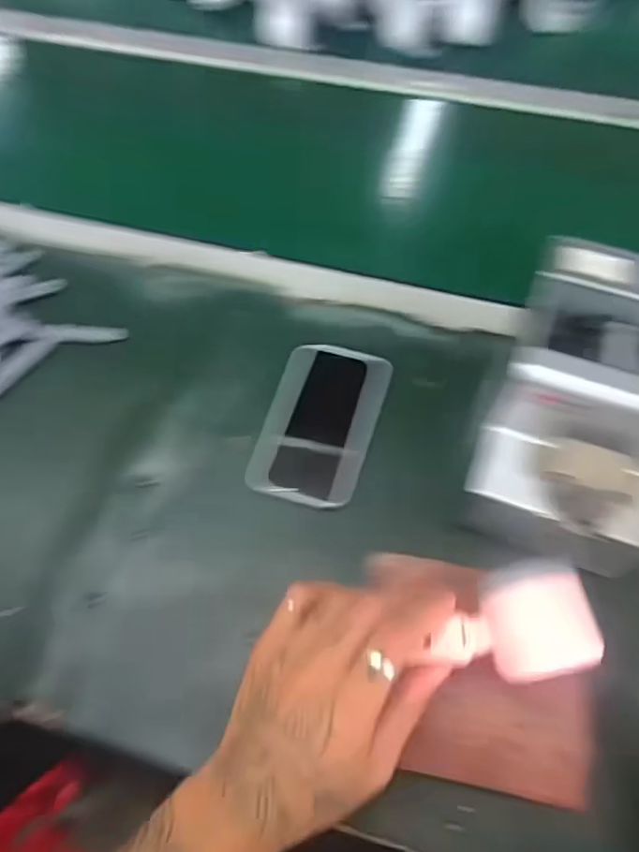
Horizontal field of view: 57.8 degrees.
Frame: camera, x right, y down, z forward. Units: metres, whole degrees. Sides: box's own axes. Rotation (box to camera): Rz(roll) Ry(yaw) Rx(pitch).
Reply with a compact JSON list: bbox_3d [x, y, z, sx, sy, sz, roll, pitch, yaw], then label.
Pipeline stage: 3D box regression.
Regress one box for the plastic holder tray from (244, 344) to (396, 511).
[{"bbox_3d":[0.001,-0.004,0.496,0.093,0.017,0.146,14,63,7],"label":"plastic holder tray"}]

